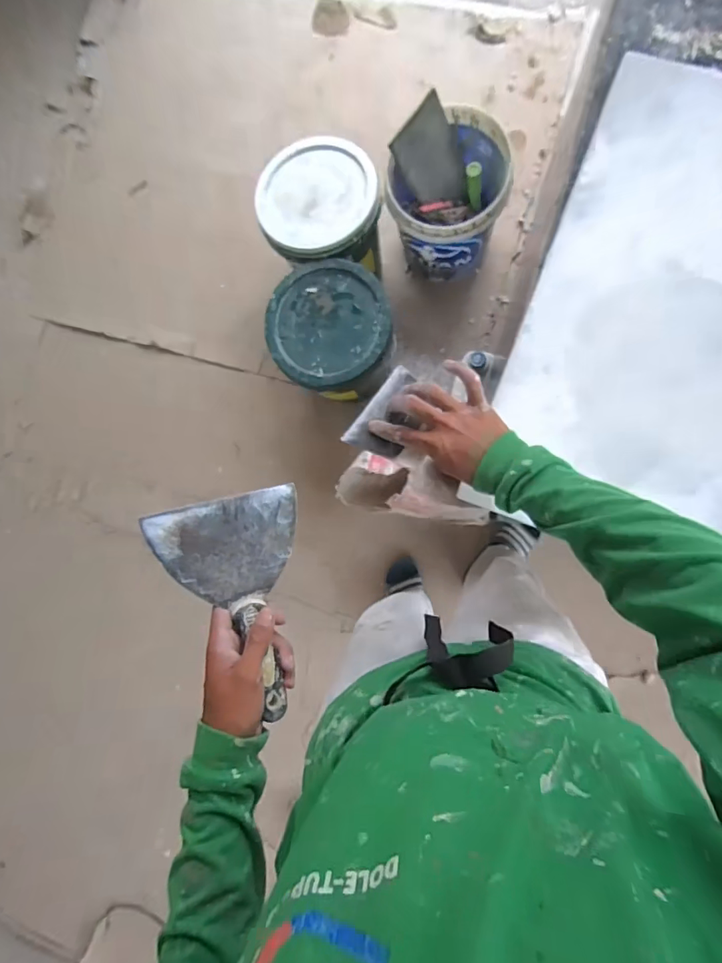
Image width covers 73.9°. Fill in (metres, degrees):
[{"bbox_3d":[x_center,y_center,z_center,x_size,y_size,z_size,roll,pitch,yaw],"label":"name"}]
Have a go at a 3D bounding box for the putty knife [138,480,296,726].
[{"bbox_3d":[-0.110,0.116,0.459,0.137,0.024,0.203,-13,83,-25],"label":"putty knife"}]

